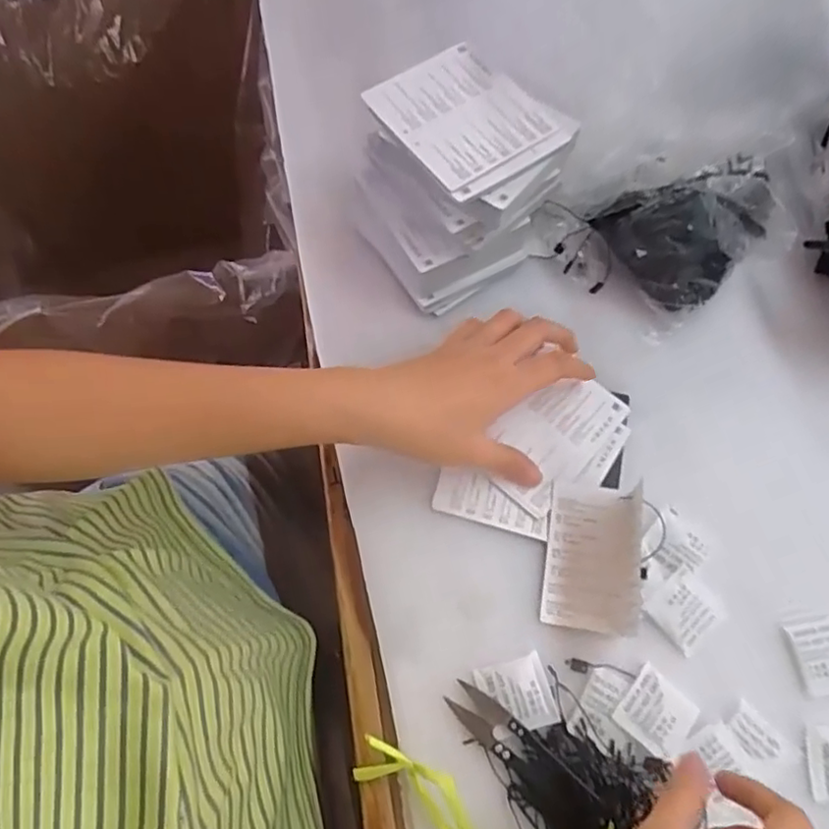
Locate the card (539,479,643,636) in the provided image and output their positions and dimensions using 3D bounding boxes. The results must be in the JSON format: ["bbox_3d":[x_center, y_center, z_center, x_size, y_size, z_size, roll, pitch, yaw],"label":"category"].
[{"bbox_3d":[0.113,0.088,0.387,0.057,0.013,0.088,9,68,2],"label":"card"}]

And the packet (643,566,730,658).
[{"bbox_3d":[0.165,0.119,0.380,0.039,0.004,0.040,-38,74,-15],"label":"packet"}]

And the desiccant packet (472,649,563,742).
[{"bbox_3d":[0.060,0.165,0.363,0.039,0.005,0.039,-16,69,-7],"label":"desiccant packet"}]

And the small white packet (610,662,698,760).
[{"bbox_3d":[0.141,0.173,0.358,0.039,0.004,0.037,39,73,13],"label":"small white packet"}]

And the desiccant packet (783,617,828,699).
[{"bbox_3d":[0.249,0.145,0.374,0.037,0.004,0.041,-11,69,-6],"label":"desiccant packet"}]

